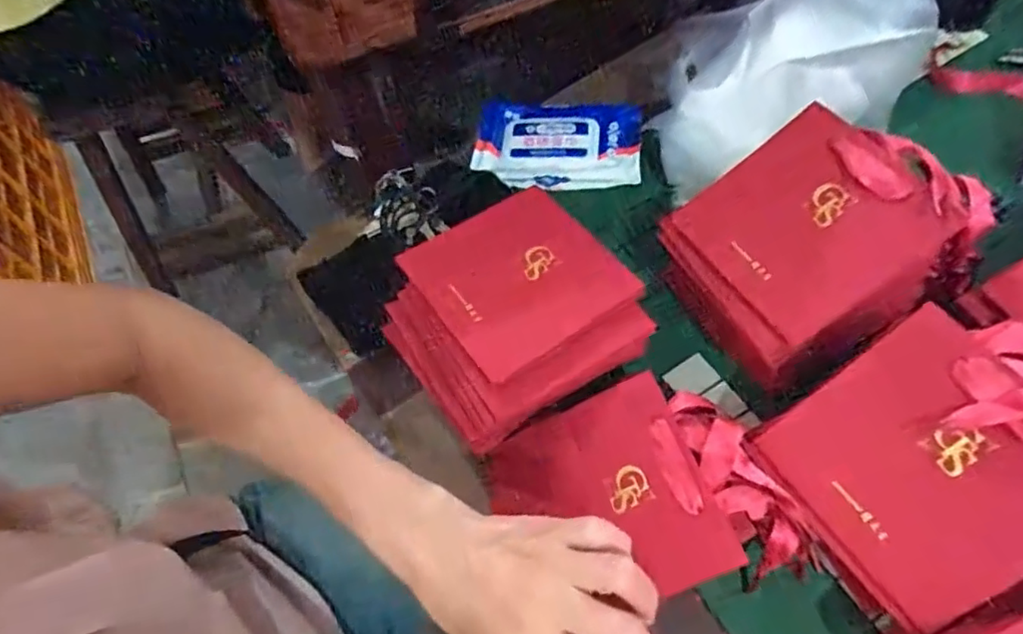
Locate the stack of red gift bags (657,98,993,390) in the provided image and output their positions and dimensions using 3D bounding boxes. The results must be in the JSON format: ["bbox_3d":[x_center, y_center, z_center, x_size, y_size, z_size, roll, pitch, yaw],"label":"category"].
[{"bbox_3d":[0.224,-0.059,0.457,0.198,0.061,0.159,-42,69,26],"label":"stack of red gift bags"}]

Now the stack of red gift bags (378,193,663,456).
[{"bbox_3d":[-0.002,-0.005,0.478,0.172,0.050,0.158,-30,64,-13],"label":"stack of red gift bags"}]

